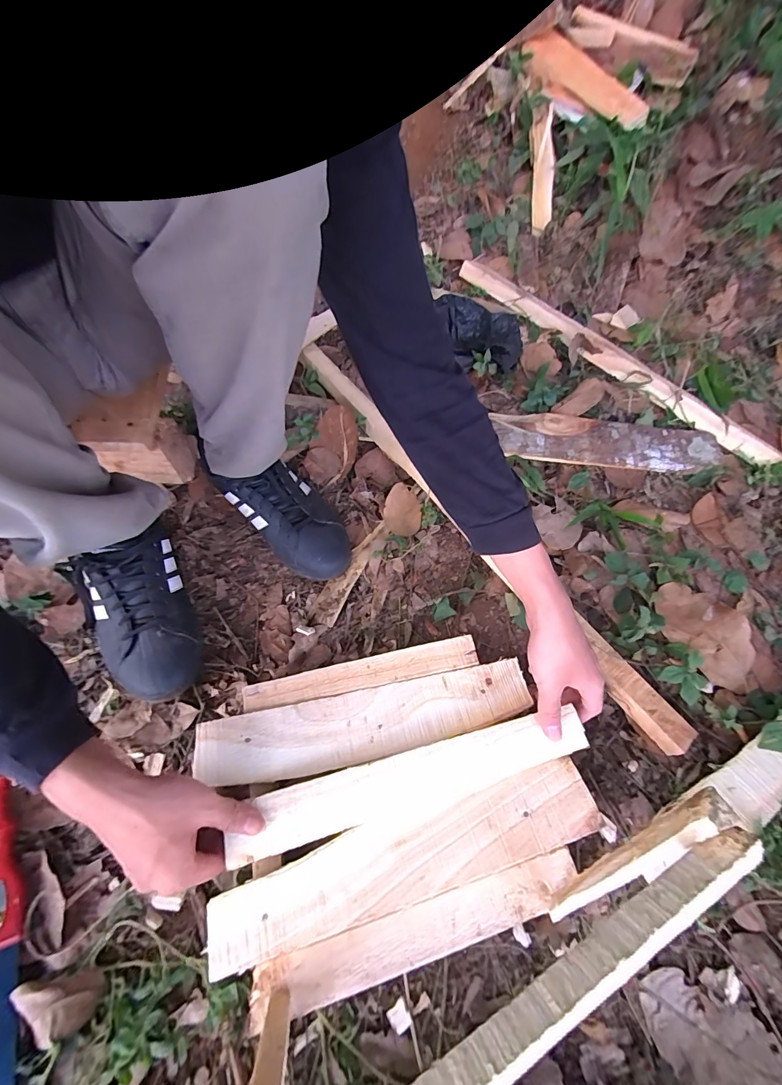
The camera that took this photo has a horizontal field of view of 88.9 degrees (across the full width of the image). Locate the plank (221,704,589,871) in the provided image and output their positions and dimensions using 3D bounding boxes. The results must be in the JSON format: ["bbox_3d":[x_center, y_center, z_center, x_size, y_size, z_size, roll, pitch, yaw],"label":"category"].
[{"bbox_3d":[0.025,0.224,0.380,0.341,0.009,0.047,-13,59,-9],"label":"plank"}]

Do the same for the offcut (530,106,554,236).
[{"bbox_3d":[0.318,-0.772,0.837,0.046,0.031,0.230,-4,99,-5],"label":"offcut"}]

